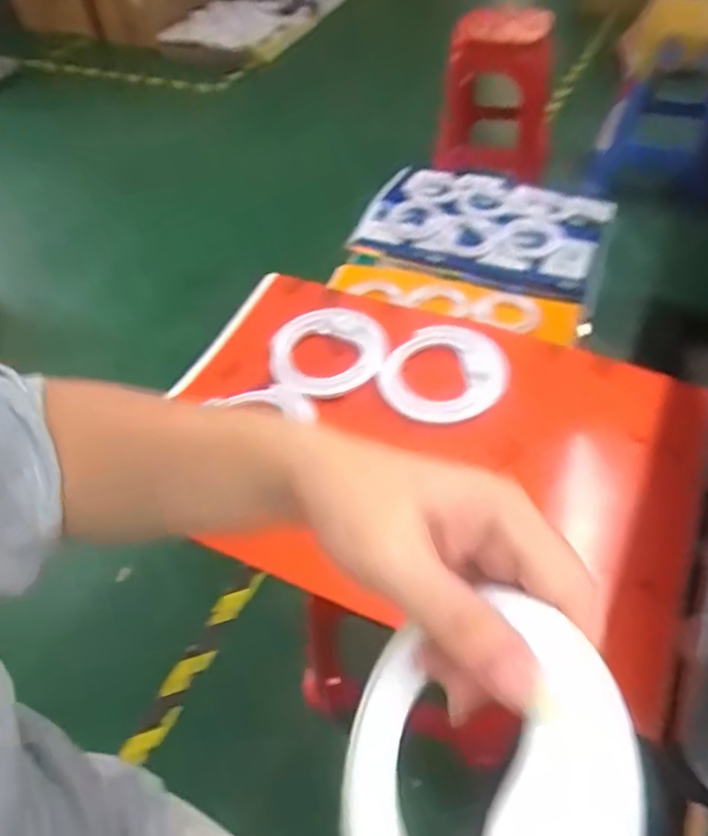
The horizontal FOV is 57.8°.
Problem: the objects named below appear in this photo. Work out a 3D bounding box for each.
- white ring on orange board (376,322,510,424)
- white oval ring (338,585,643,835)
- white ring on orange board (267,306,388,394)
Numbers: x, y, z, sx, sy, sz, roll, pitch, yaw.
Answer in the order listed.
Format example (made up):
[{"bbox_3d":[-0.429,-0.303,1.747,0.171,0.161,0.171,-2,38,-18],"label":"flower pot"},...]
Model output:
[{"bbox_3d":[0.098,-0.050,0.708,0.137,0.028,0.125,-3,48,3],"label":"white ring on orange board"},{"bbox_3d":[0.040,0.131,0.225,0.014,0.130,0.123,29,44,-27],"label":"white oval ring"},{"bbox_3d":[-0.031,-0.079,0.759,0.137,0.013,0.126,-8,58,12],"label":"white ring on orange board"}]

